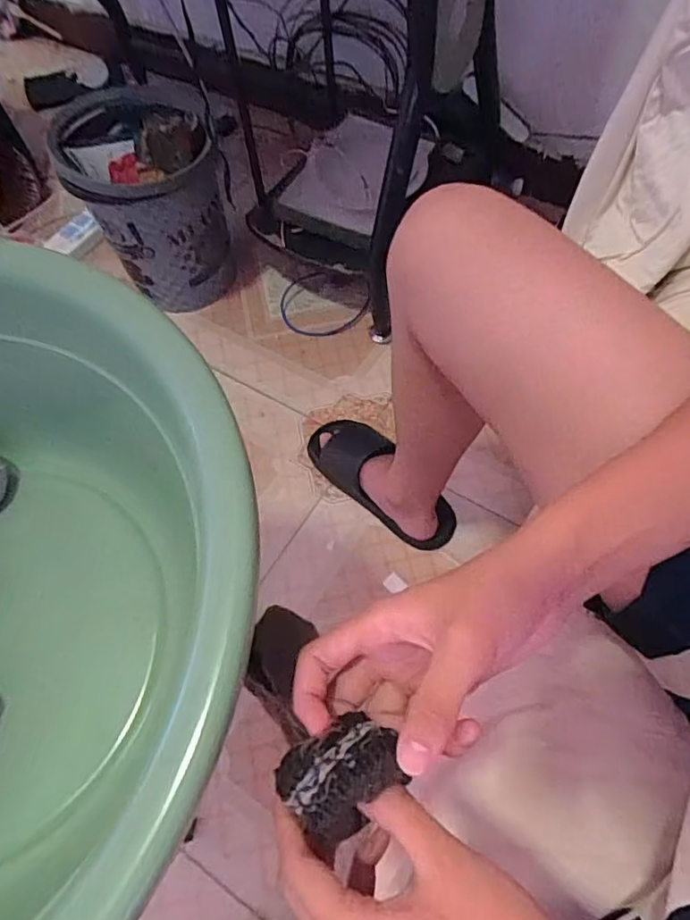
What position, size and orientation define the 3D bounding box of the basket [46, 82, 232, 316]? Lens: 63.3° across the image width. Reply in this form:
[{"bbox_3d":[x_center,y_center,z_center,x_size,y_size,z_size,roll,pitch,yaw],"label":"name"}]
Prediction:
[{"bbox_3d":[-0.355,-0.472,1.064,0.247,0.311,0.262,-26,63,-11],"label":"basket"}]

